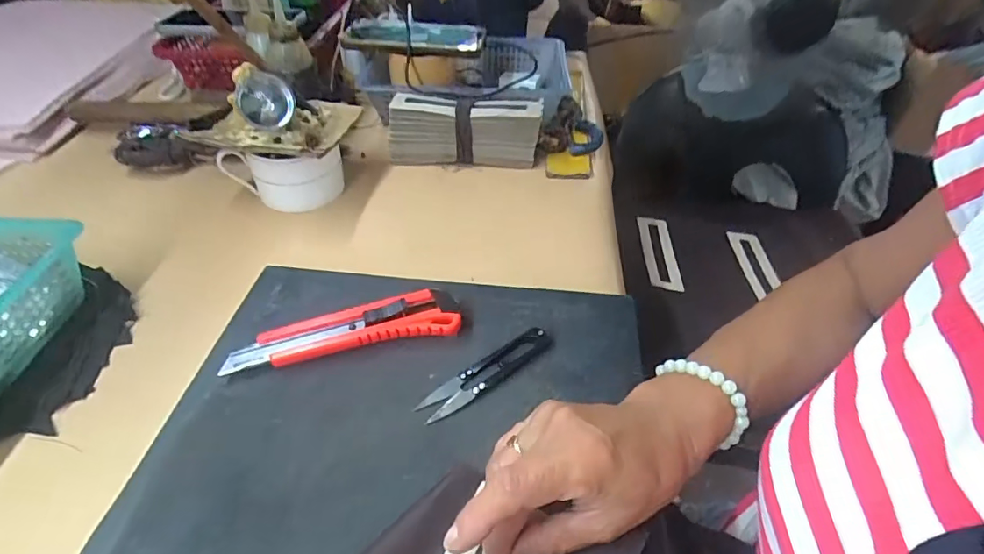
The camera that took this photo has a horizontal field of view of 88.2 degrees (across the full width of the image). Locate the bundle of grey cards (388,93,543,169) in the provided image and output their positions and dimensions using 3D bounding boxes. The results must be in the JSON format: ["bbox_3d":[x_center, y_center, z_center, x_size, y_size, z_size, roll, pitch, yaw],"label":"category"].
[{"bbox_3d":[-0.029,-0.159,0.556,0.159,0.066,0.049,2,43,1],"label":"bundle of grey cards"}]

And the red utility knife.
[{"bbox_3d":[-0.099,0.038,0.351,0.153,0.022,0.038,-10,45,-12],"label":"red utility knife"}]

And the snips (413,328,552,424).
[{"bbox_3d":[-0.003,0.062,0.335,0.098,0.010,0.023,-29,52,-27],"label":"snips"}]

